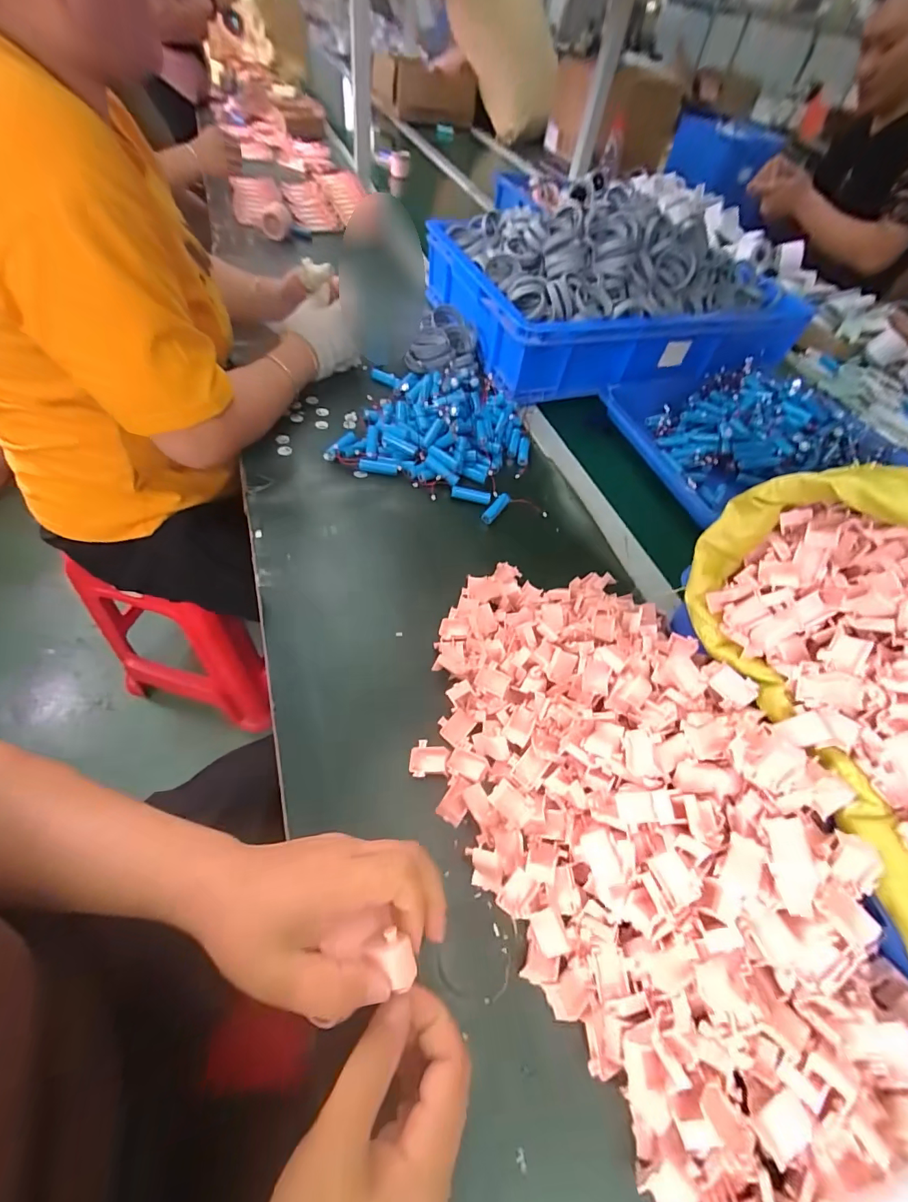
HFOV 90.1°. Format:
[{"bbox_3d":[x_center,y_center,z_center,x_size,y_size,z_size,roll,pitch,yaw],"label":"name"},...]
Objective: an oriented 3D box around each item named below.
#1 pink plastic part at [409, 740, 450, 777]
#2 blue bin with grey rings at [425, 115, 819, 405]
[{"bbox_3d":[-0.021,0.131,0.373,0.030,0.006,0.027,10,54,-1],"label":"pink plastic part"},{"bbox_3d":[0.278,-0.562,0.779,0.528,0.164,0.423,-19,59,-20],"label":"blue bin with grey rings"}]

